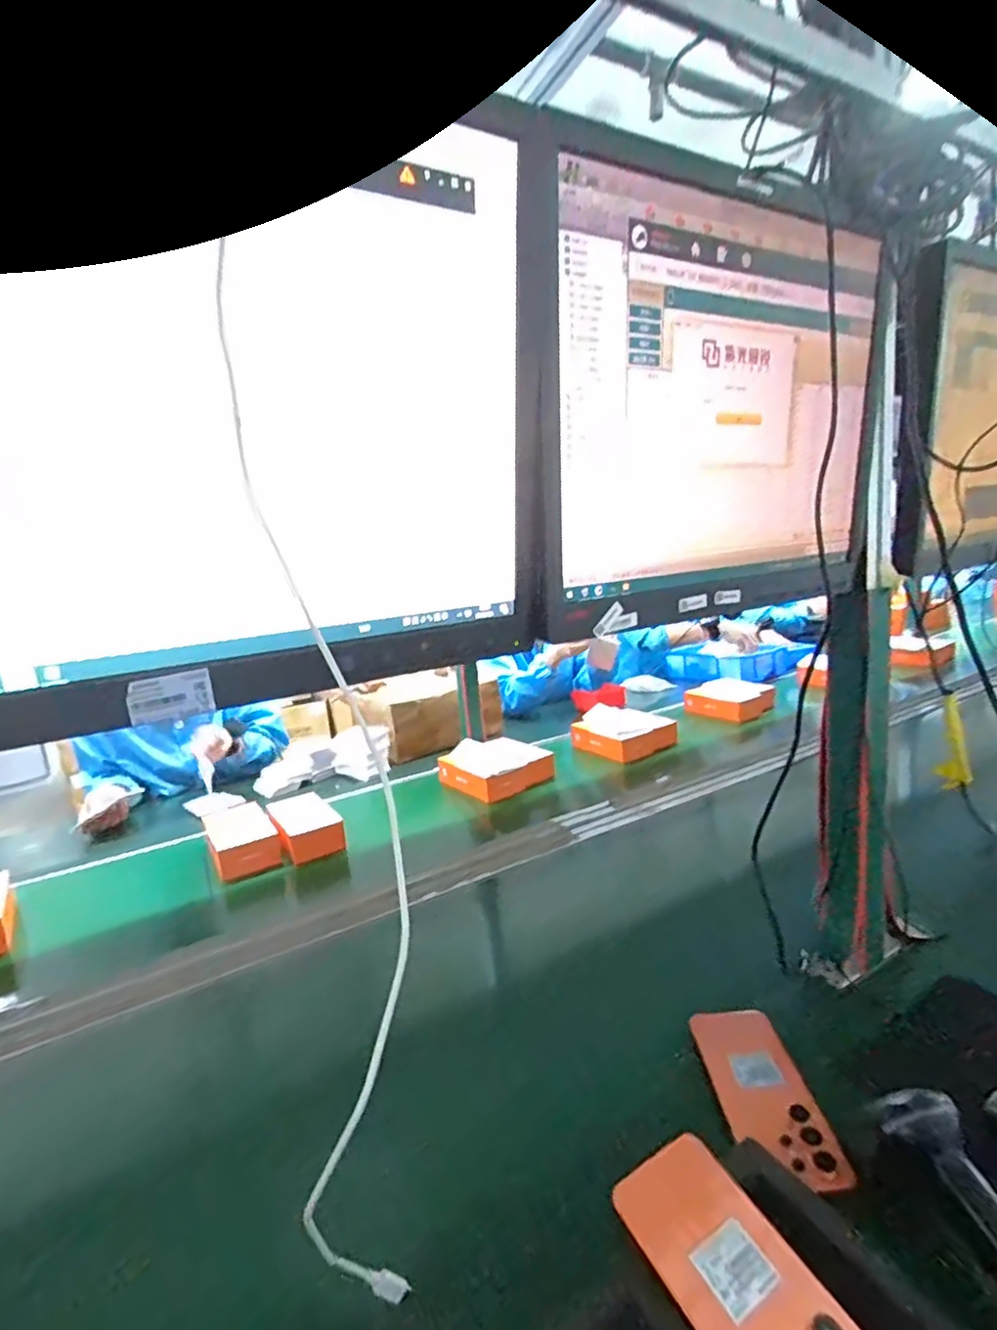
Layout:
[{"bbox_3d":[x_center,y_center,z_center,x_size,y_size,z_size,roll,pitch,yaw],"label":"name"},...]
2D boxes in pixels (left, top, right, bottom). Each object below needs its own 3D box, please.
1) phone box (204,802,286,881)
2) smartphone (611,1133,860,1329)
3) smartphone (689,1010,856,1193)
[{"bbox_3d":[-0.477,0.318,1.118,0.118,0.057,0.200,-11,12,-32],"label":"phone box"},{"bbox_3d":[0.147,0.360,0.343,0.075,0.008,0.168,-15,24,-26],"label":"smartphone"},{"bbox_3d":[0.227,0.367,0.530,0.076,0.015,0.161,-4,10,2],"label":"smartphone"}]

